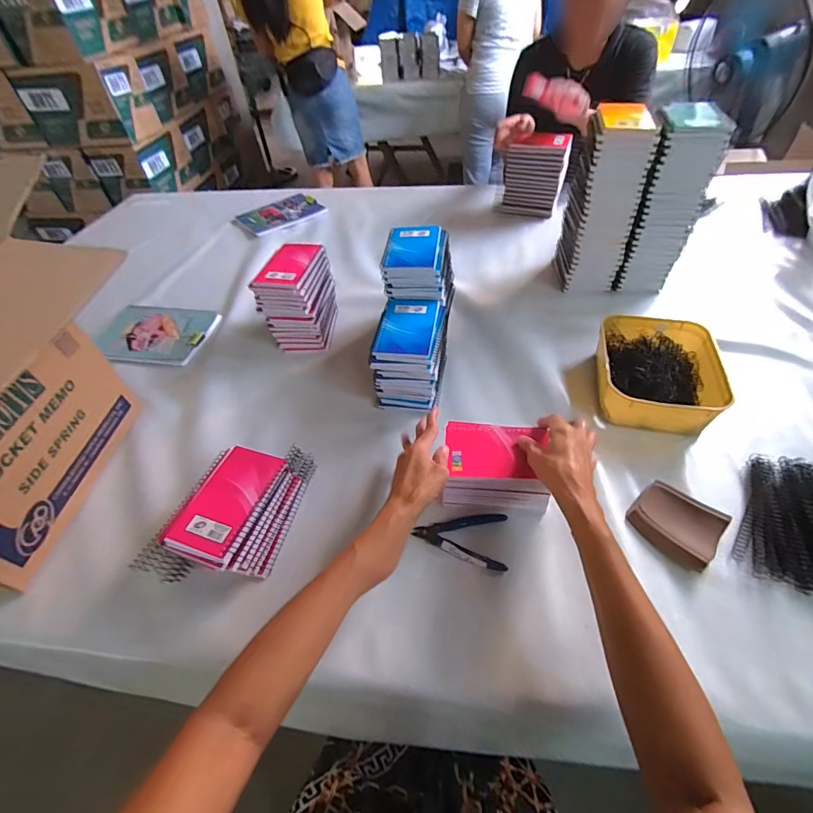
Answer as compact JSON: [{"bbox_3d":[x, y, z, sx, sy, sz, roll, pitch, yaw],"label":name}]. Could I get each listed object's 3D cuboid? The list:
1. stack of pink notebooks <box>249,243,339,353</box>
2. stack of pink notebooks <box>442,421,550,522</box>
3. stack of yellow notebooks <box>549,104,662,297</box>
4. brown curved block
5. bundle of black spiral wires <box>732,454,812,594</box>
[{"bbox_3d":[-0.197,-0.200,0.741,0.100,0.138,0.136,2,48,6],"label":"stack of pink notebooks"},{"bbox_3d":[0.115,0.082,0.520,0.127,0.067,0.100,2,49,8],"label":"stack of pink notebooks"},{"bbox_3d":[0.359,-0.373,0.745,0.116,0.278,0.128,10,49,13],"label":"stack of yellow notebooks"},{"bbox_3d":[0.323,0.138,0.478,0.087,0.018,0.089,-34,54,-24],"label":"brown curved block"},{"bbox_3d":[0.470,0.134,0.466,0.144,0.033,0.165,15,51,17],"label":"bundle of black spiral wires"}]

